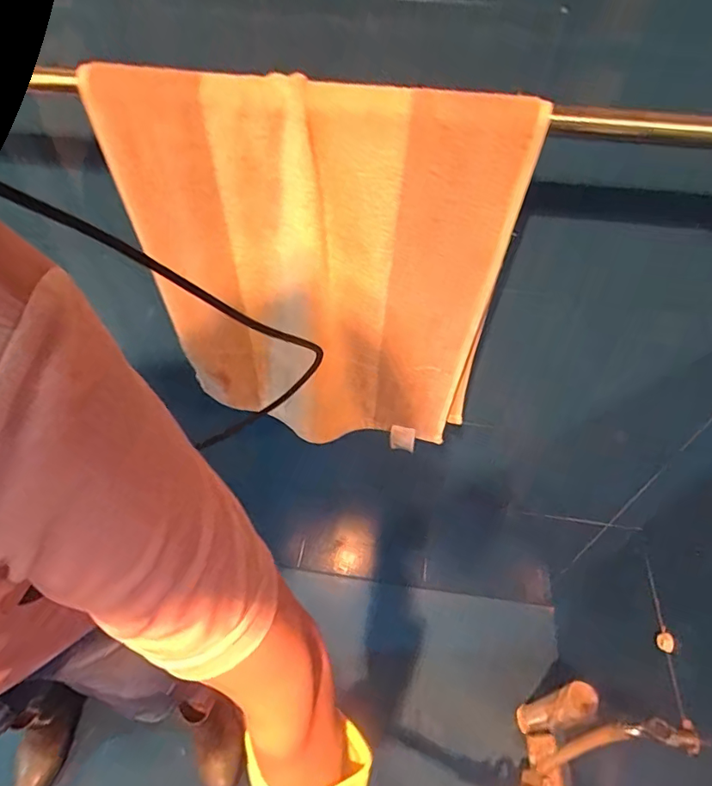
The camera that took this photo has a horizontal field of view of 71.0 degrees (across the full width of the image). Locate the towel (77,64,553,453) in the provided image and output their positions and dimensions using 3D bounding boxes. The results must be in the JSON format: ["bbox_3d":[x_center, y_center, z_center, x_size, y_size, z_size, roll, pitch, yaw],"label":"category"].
[{"bbox_3d":[-0.042,-0.091,0.484,0.332,0.369,0.073,12,52,8],"label":"towel"}]

